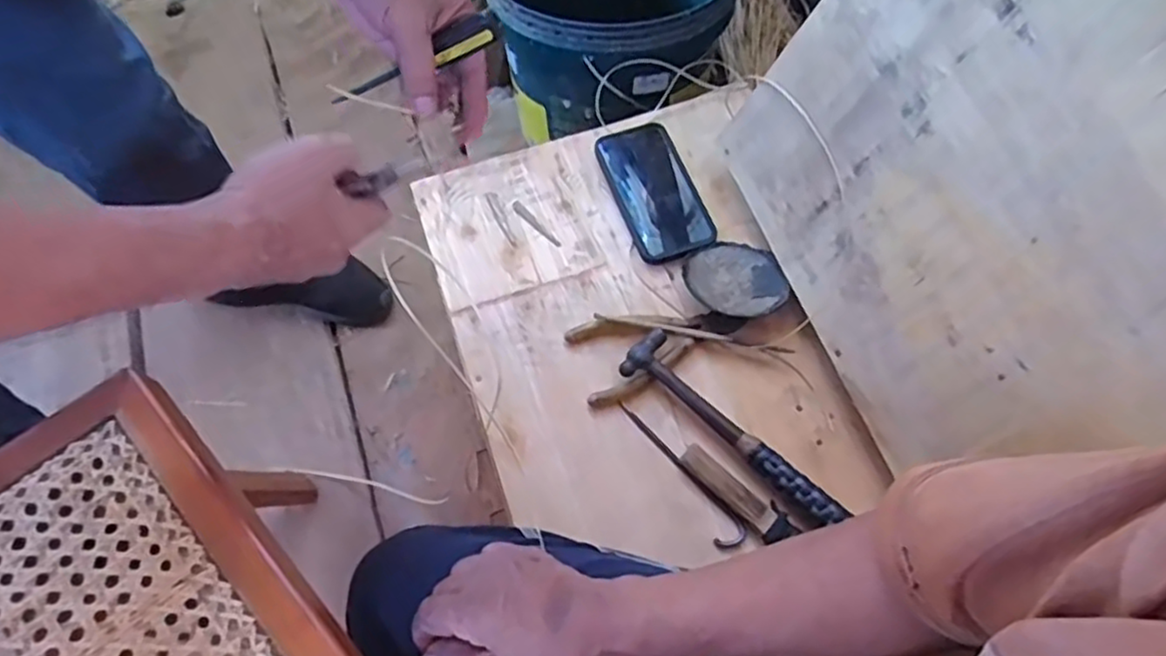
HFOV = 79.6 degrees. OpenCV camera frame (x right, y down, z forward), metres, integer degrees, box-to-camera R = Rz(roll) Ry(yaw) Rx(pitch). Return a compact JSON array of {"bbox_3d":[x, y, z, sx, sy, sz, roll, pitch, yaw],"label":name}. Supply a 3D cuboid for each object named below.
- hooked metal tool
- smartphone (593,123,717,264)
[{"bbox_3d":[0.086,0.122,0.609,0.027,0.013,0.155,-31,70,-14],"label":"hooked metal tool"},{"bbox_3d":[0.076,-0.142,0.726,0.085,0.019,0.157,-18,67,-9],"label":"smartphone"}]

